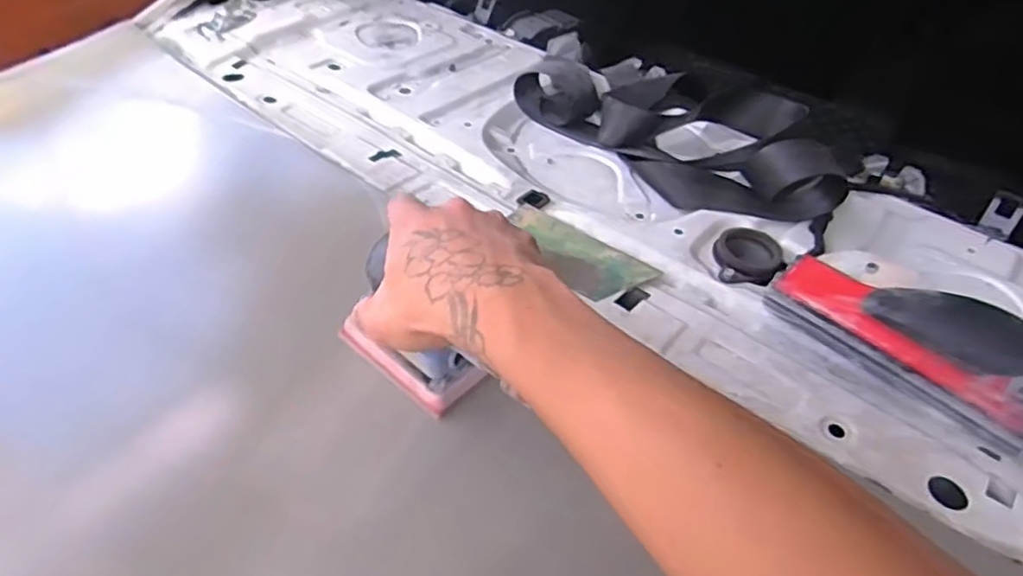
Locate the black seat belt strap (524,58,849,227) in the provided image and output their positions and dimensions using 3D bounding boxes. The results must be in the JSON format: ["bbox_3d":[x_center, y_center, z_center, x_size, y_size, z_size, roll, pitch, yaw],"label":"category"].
[{"bbox_3d":[0.191,-0.183,0.733,0.191,0.074,0.355,-28,52,-31],"label":"black seat belt strap"}]

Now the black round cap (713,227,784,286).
[{"bbox_3d":[0.209,-0.030,0.597,0.057,0.014,0.075,14,43,9],"label":"black round cap"}]

